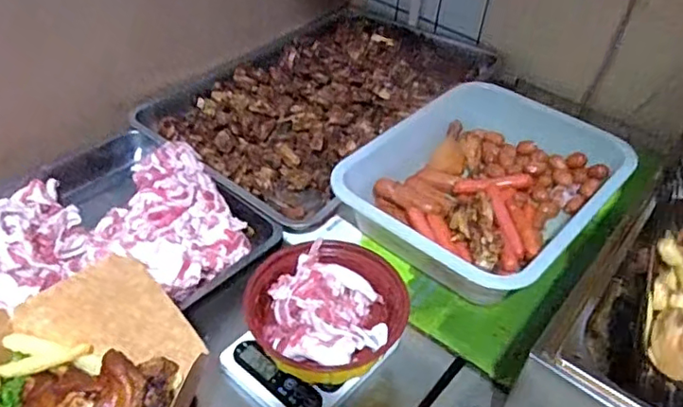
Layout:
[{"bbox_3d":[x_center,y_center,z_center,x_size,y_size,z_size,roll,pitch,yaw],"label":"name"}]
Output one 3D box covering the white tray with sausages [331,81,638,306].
[{"bbox_3d":[0.211,-0.030,0.837,0.314,0.099,0.381,29,48,24],"label":"white tray with sausages"}]

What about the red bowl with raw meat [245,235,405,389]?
[{"bbox_3d":[-0.018,0.112,0.650,0.164,0.061,0.150,2,43,-2],"label":"red bowl with raw meat"}]

